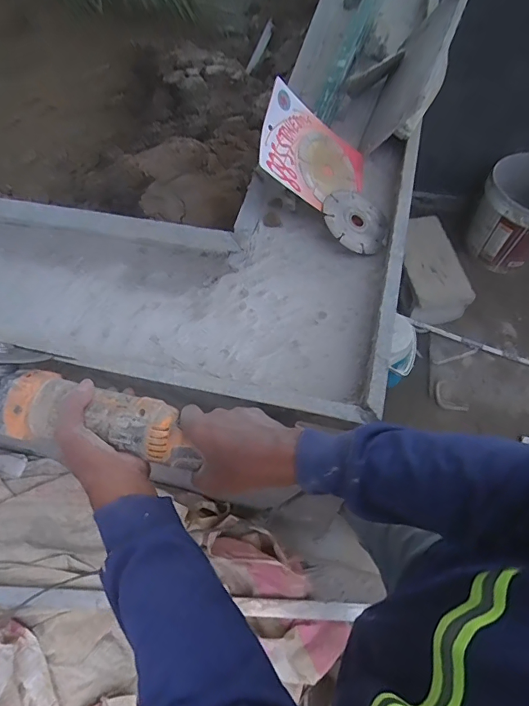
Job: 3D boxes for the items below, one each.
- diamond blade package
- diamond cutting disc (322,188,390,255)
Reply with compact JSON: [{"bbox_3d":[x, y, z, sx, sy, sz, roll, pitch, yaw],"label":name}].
[{"bbox_3d":[0.067,-0.259,0.587,0.168,0.013,0.127,22,71,-33],"label":"diamond blade package"},{"bbox_3d":[0.127,-0.180,0.602,0.093,0.009,0.097,8,68,-19],"label":"diamond cutting disc"}]

